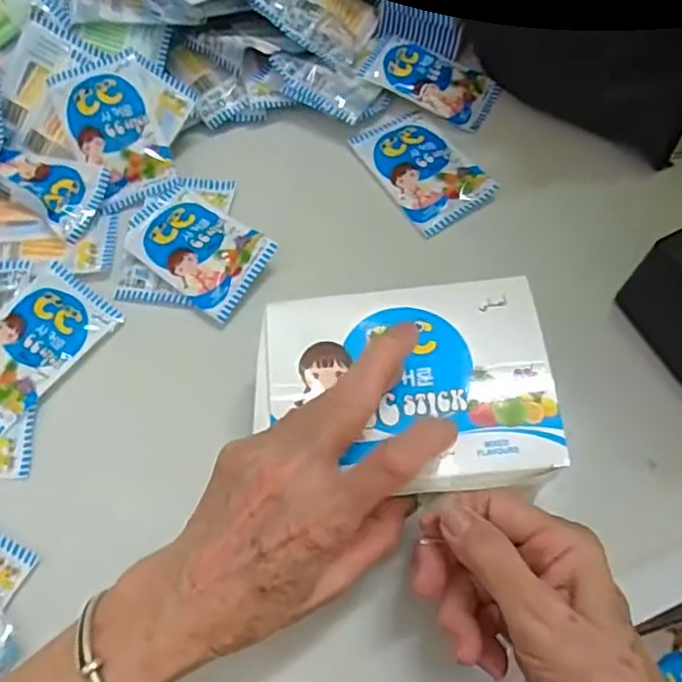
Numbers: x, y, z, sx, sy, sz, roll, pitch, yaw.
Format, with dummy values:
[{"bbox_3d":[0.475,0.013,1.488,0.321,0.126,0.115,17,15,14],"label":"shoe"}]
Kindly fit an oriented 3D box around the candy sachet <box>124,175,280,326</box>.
[{"bbox_3d":[-0.102,-0.067,0.423,0.110,0.016,0.063,36,73,17],"label":"candy sachet"}]

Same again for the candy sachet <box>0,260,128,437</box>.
[{"bbox_3d":[-0.201,0.001,0.396,0.066,0.006,0.103,35,73,16],"label":"candy sachet"}]

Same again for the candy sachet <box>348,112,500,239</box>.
[{"bbox_3d":[0.059,-0.128,0.450,0.064,0.008,0.102,-30,69,-10],"label":"candy sachet"}]

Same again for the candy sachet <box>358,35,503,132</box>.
[{"bbox_3d":[0.070,-0.205,0.476,0.099,0.019,0.057,24,70,13],"label":"candy sachet"}]

